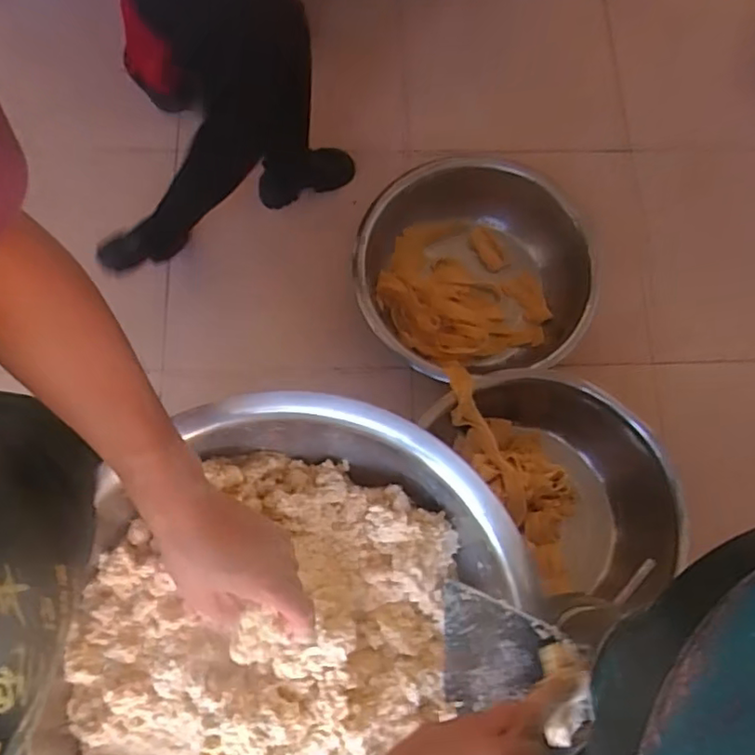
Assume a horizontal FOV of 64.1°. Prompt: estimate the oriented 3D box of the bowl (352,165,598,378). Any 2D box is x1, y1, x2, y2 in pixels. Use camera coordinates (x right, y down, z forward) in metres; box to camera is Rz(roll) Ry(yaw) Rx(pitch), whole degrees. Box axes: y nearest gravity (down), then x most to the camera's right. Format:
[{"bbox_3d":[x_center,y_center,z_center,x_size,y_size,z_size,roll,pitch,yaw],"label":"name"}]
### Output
[{"bbox_3d":[0.228,-0.249,1.451,0.506,0.210,0.538,0,76,-2],"label":"bowl"}]

